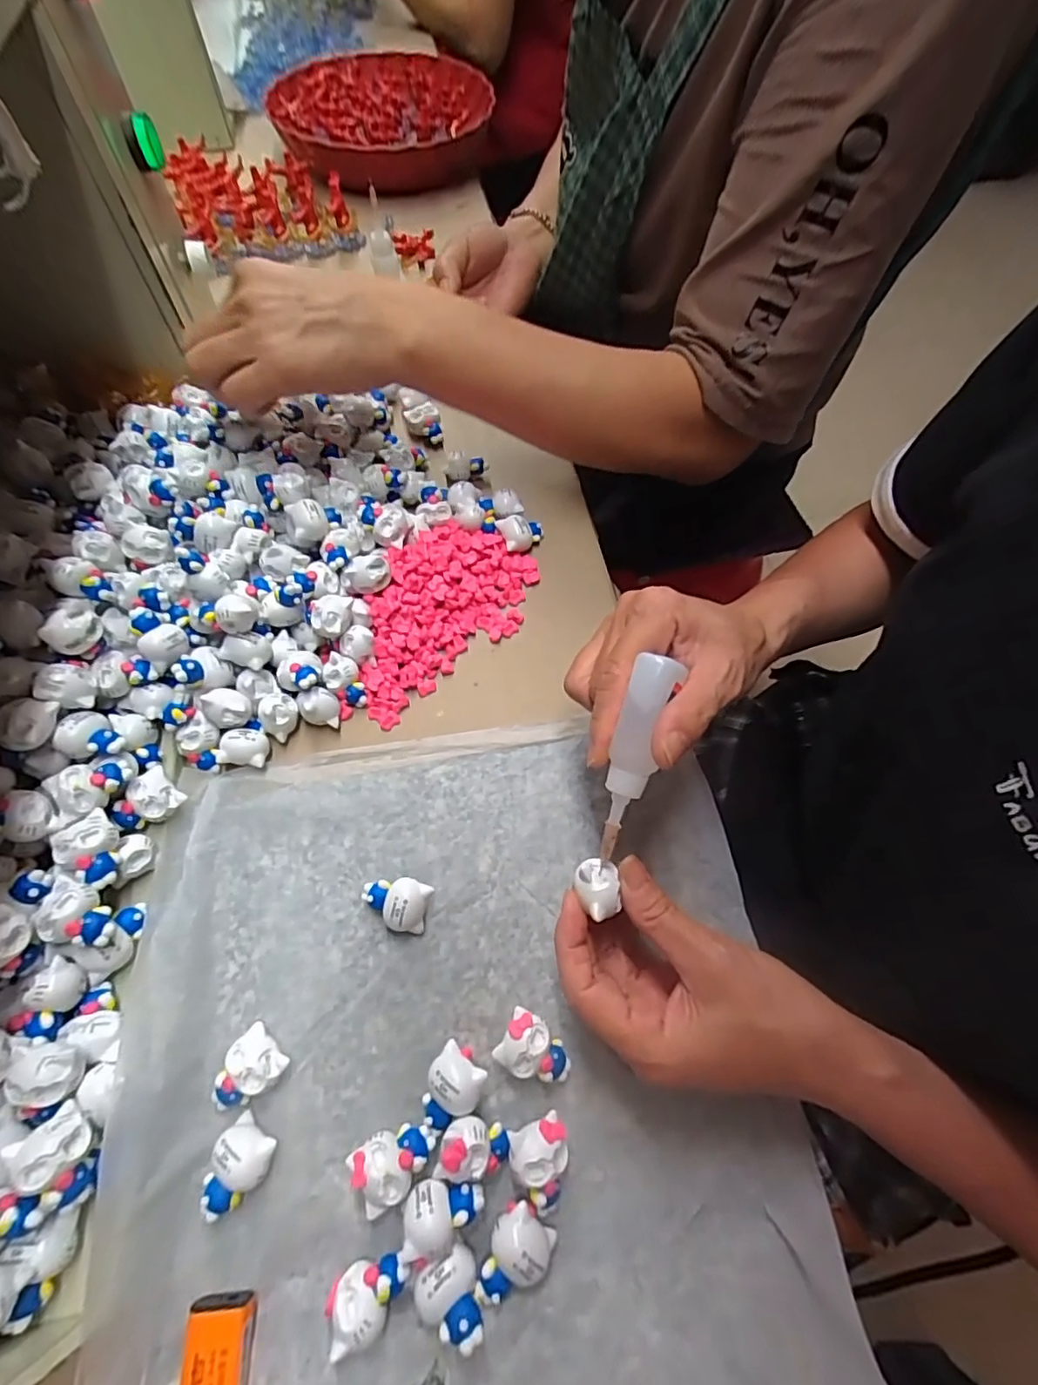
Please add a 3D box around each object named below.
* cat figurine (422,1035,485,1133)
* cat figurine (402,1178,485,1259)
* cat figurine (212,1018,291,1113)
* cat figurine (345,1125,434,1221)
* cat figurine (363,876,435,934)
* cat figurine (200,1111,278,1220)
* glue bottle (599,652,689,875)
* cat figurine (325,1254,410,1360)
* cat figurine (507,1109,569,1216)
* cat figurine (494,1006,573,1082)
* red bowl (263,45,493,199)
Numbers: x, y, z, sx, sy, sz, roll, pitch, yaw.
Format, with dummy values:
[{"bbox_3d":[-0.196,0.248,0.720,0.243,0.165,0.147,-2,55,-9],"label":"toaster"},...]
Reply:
[{"bbox_3d":[-0.031,0.182,0.261,0.024,0.021,0.032,30,66,14],"label":"cat figurine"},{"bbox_3d":[-0.031,0.219,0.239,0.032,0.016,0.022,-2,62,-2],"label":"cat figurine"},{"bbox_3d":[-0.125,0.175,0.263,0.025,0.018,0.033,39,68,18],"label":"cat figurine"},{"bbox_3d":[-0.054,0.205,0.250,0.034,0.019,0.025,-28,66,-15],"label":"cat figurine"},{"bbox_3d":[-0.064,0.109,0.297,0.034,0.021,0.024,15,63,7],"label":"cat figurine"},{"bbox_3d":[-0.123,0.207,0.246,0.025,0.018,0.033,27,65,12],"label":"cat figurine"},{"bbox_3d":[0.050,0.031,0.248,0.021,0.017,0.095,14,104,6],"label":"glue bottle"},{"bbox_3d":[-0.059,0.242,0.227,0.033,0.019,0.020,-15,63,-9],"label":"cat figurine"},{"bbox_3d":[0.011,0.206,0.251,0.025,0.019,0.031,-19,64,-11],"label":"cat figurine"},{"bbox_3d":[0.008,0.169,0.270,0.034,0.020,0.025,25,65,12],"label":"cat figurine"},{"bbox_3d":[-0.147,-0.623,0.630,0.238,0.053,0.220,0,62,-1],"label":"red bowl"}]

